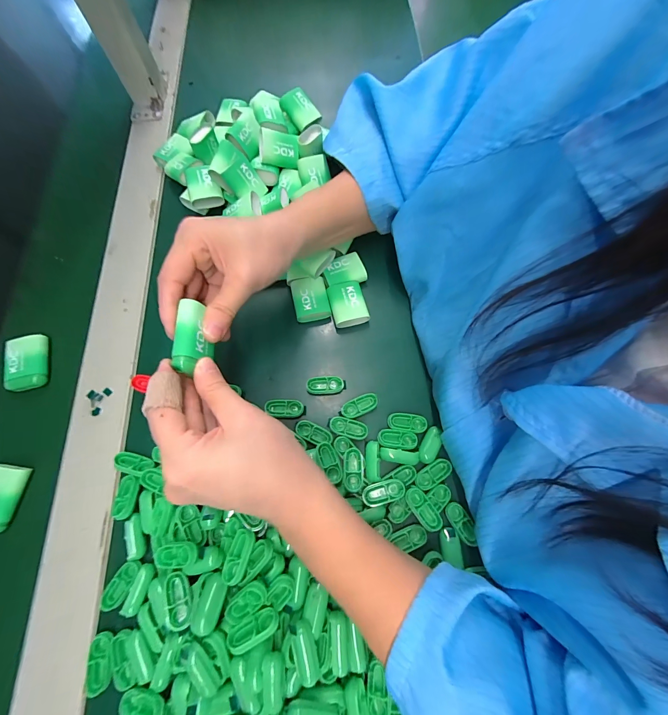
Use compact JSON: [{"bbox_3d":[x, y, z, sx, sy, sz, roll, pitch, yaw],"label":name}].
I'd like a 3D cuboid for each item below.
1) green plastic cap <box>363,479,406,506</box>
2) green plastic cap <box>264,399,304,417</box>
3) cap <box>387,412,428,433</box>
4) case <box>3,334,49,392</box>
[{"bbox_3d":[0.040,0.110,0.253,0.034,0.009,0.016,-15,72,-4],"label":"green plastic cap"},{"bbox_3d":[-0.045,0.046,0.284,0.034,0.007,0.016,-1,71,1],"label":"green plastic cap"},{"bbox_3d":[0.066,0.059,0.280,0.034,0.004,0.016,10,72,4],"label":"cap"},{"bbox_3d":[-0.295,0.005,0.298,0.034,0.011,0.052,-14,72,-3],"label":"case"}]

